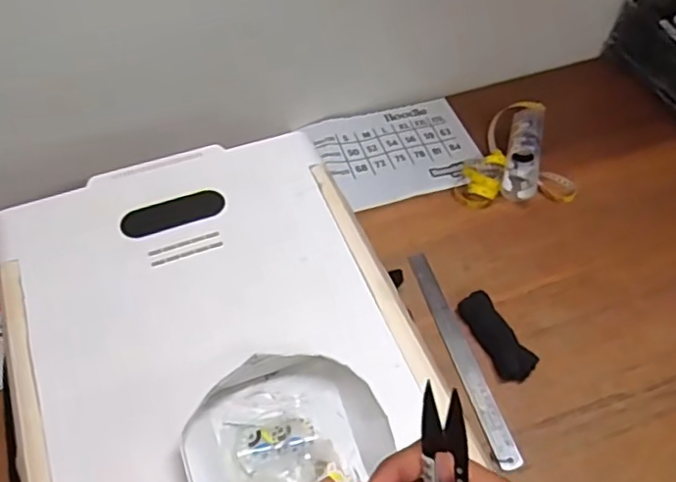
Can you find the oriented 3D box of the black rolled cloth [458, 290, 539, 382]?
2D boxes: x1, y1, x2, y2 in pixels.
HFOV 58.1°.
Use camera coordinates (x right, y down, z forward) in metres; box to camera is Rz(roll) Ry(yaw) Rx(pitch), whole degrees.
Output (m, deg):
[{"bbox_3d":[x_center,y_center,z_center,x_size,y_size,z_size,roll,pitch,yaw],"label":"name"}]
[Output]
[{"bbox_3d":[0.213,0.128,0.820,0.047,0.023,0.128,-21,57,-17],"label":"black rolled cloth"}]

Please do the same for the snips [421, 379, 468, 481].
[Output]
[{"bbox_3d":[0.056,0.118,0.309,0.017,0.099,0.018,-13,22,-11],"label":"snips"}]

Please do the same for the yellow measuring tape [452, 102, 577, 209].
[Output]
[{"bbox_3d":[0.313,-0.131,1.004,0.177,0.040,0.256,27,57,17],"label":"yellow measuring tape"}]

